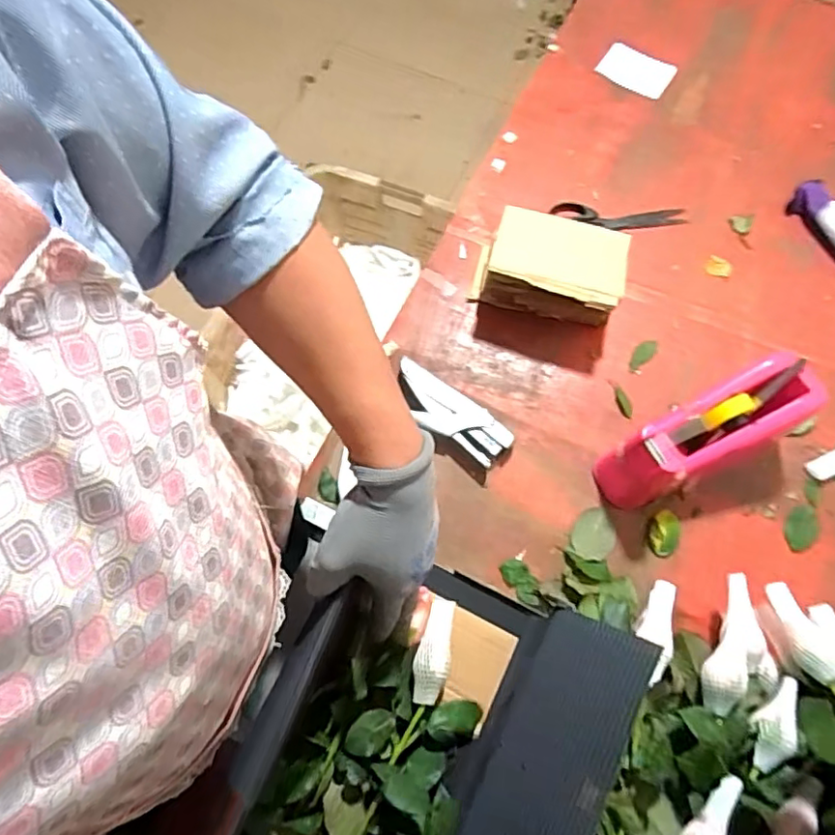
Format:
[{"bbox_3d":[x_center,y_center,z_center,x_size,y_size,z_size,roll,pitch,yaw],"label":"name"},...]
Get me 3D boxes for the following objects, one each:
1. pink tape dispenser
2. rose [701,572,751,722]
[{"bbox_3d":[0.282,0.019,0.589,0.206,0.102,0.071,-24,73,-8],"label":"pink tape dispenser"},{"bbox_3d":[0.265,0.191,0.503,0.032,0.029,0.118,15,71,6],"label":"rose"}]

